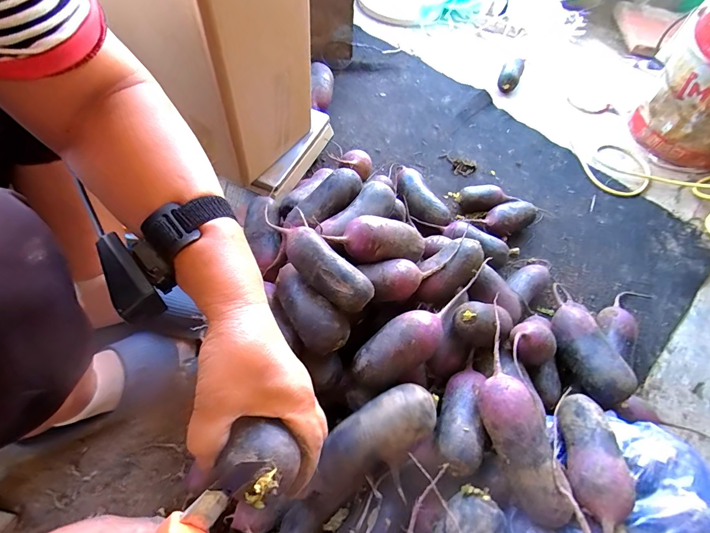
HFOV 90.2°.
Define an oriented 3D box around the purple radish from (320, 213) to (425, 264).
[{"bbox_3d":[0.037,-0.035,0.500,0.151,0.050,0.057,2,54,-27],"label":"purple radish"}]

